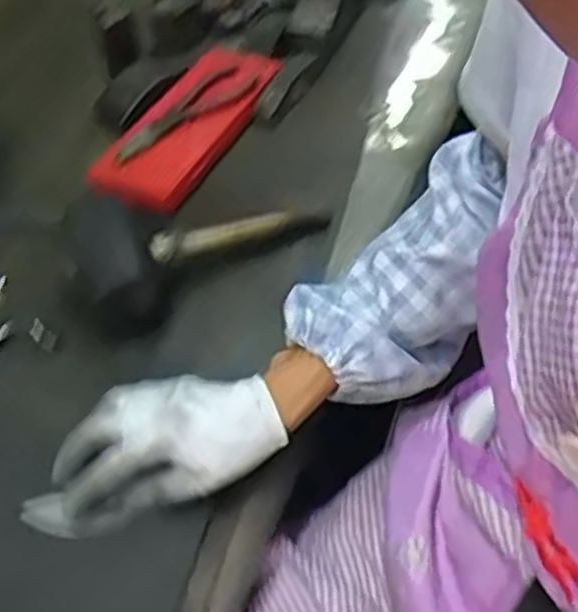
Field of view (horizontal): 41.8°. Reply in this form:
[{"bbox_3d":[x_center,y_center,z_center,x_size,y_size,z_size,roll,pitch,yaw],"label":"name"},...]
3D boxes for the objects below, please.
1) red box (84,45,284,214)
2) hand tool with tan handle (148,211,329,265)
[{"bbox_3d":[-0.104,-0.200,0.812,0.106,0.026,0.293,12,49,17],"label":"red box"},{"bbox_3d":[-0.042,-0.061,0.669,0.160,0.021,0.030,-13,45,-24],"label":"hand tool with tan handle"}]

